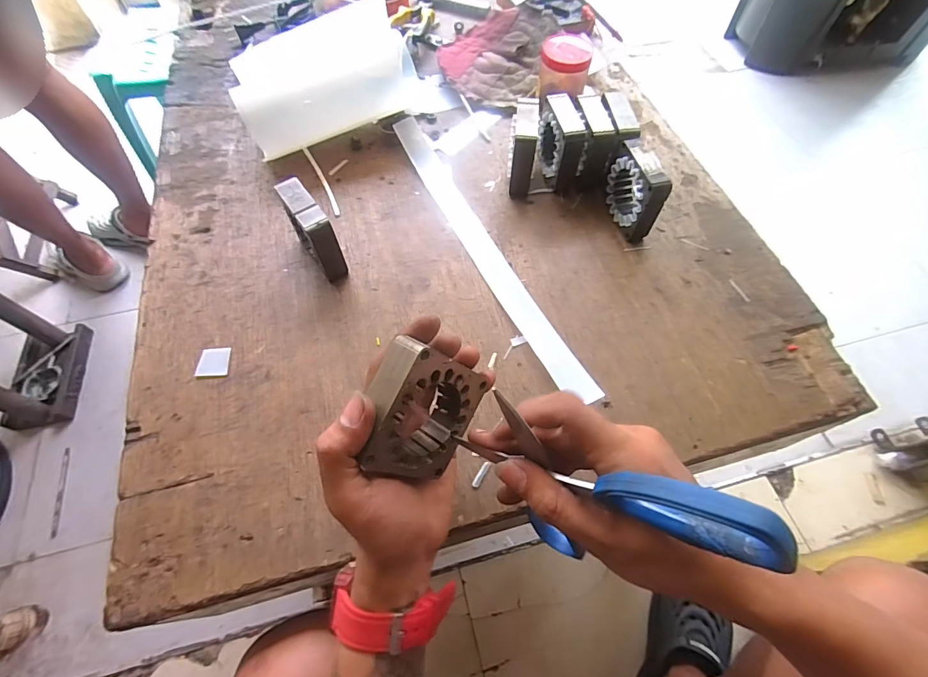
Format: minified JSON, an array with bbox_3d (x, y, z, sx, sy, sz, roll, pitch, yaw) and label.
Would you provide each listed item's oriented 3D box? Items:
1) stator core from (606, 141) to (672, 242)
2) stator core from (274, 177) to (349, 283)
[{"bbox_3d":[0.174,-0.155,0.440,0.022,0.075,0.082,-11,62,-6],"label":"stator core"},{"bbox_3d":[-0.147,-0.103,0.413,0.028,0.078,0.068,-30,65,-15],"label":"stator core"}]

